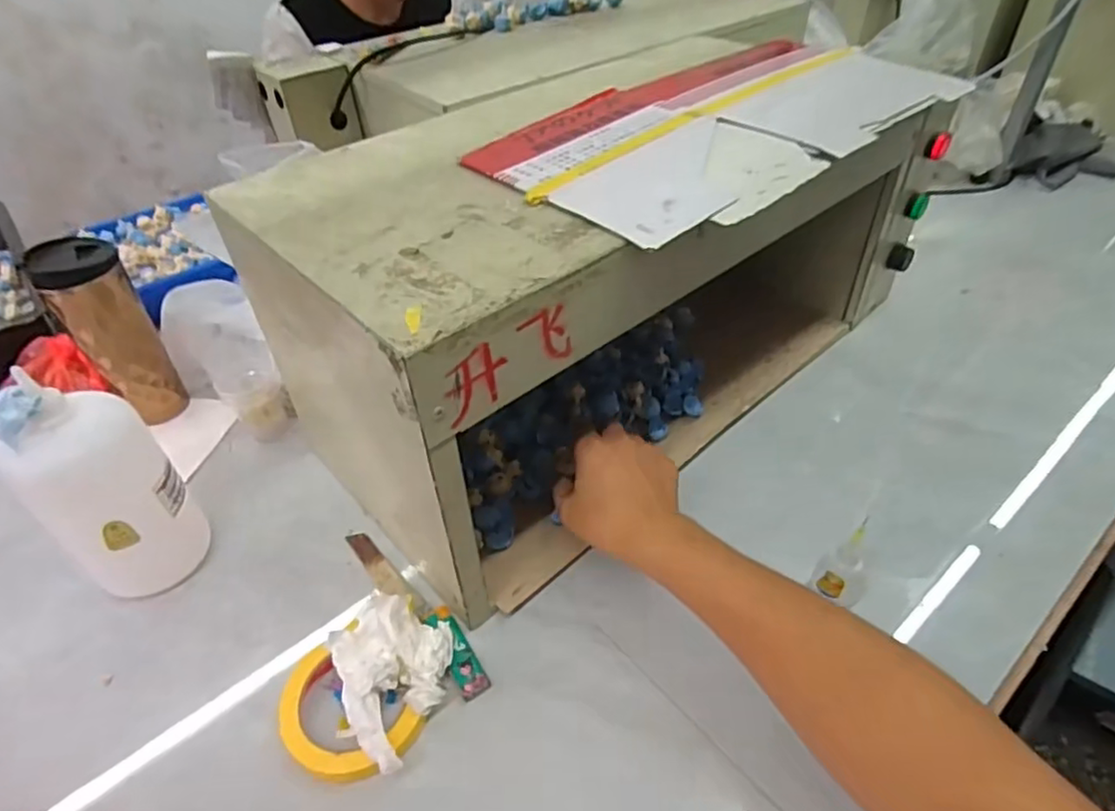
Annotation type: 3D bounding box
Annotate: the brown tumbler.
[{"bbox_3d":[-0.455,-0.071,0.674,0.069,0.200,0.065,-29,48,-25],"label":"brown tumbler"}]

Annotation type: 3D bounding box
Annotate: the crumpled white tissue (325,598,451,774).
[{"bbox_3d":[-0.128,0.199,0.476,0.086,0.052,0.097,16,46,21],"label":"crumpled white tissue"}]

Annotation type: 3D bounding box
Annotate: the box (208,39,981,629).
[{"bbox_3d":[0.064,-0.132,0.644,0.615,0.293,0.322,-33,50,-28],"label":"box"}]

